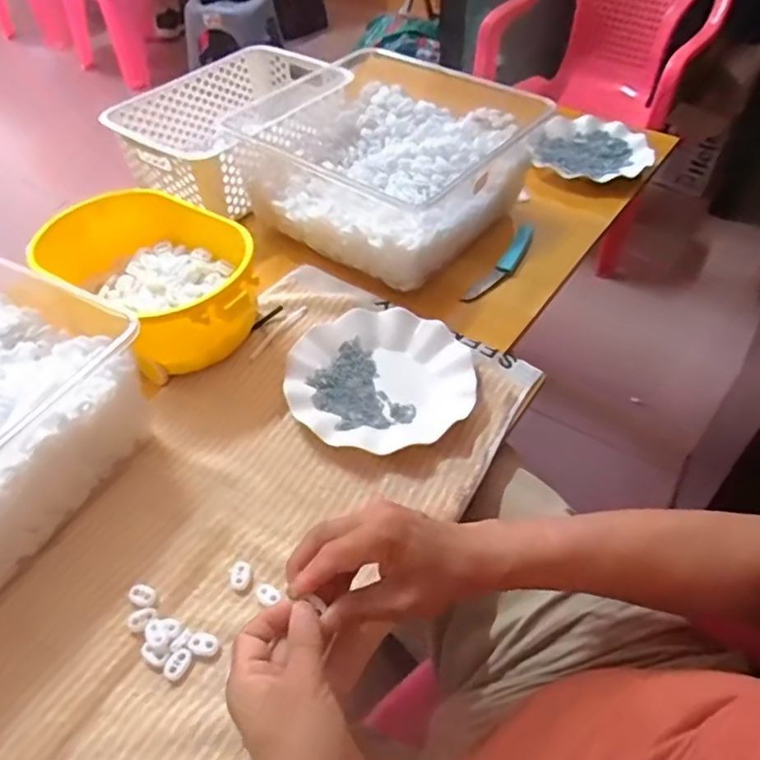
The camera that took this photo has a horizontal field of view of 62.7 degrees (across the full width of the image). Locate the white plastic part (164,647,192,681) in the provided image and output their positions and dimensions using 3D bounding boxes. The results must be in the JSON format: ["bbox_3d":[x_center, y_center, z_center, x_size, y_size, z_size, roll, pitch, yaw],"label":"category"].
[{"bbox_3d":[-0.146,0.205,0.451,0.014,0.005,0.022,19,51,18],"label":"white plastic part"}]

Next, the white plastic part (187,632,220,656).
[{"bbox_3d":[-0.130,0.195,0.460,0.023,0.004,0.016,8,48,9],"label":"white plastic part"}]

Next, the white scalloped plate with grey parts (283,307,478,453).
[{"bbox_3d":[0.005,-0.008,0.624,0.177,0.031,0.165,-1,47,1],"label":"white scalloped plate with grey parts"}]

